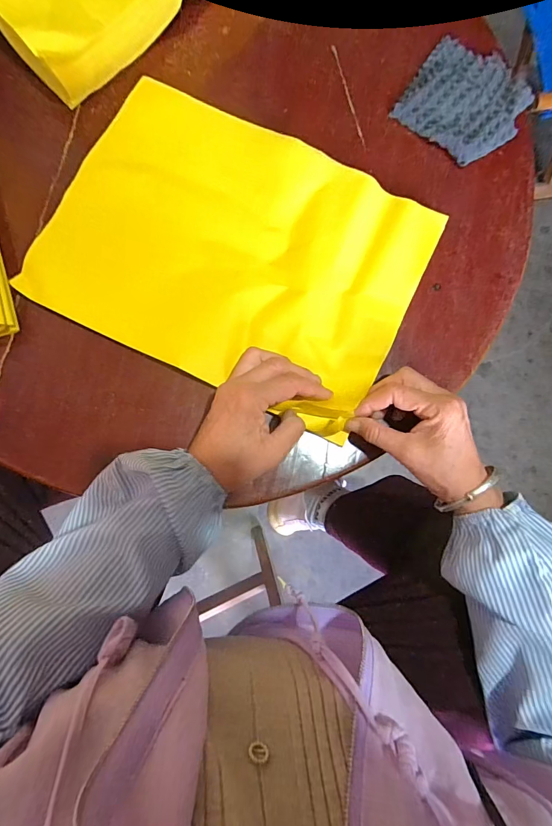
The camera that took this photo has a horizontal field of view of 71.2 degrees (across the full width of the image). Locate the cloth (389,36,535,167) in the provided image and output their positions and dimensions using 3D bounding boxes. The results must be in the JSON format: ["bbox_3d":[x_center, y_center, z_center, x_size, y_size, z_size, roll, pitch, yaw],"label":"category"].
[{"bbox_3d":[0.212,-0.350,0.431,0.123,0.015,0.134,36,82,0],"label":"cloth"}]

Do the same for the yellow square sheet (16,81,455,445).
[{"bbox_3d":[-0.035,-0.159,0.389,0.349,0.025,0.259,26,82,-2],"label":"yellow square sheet"}]

